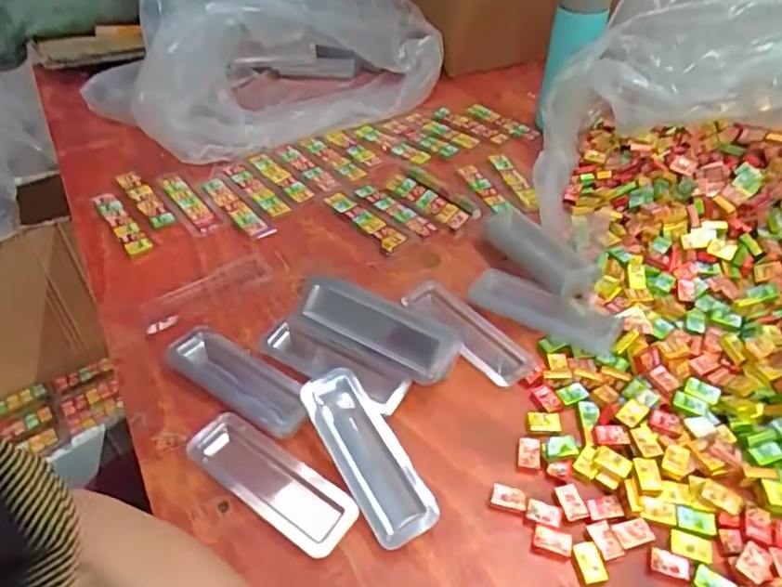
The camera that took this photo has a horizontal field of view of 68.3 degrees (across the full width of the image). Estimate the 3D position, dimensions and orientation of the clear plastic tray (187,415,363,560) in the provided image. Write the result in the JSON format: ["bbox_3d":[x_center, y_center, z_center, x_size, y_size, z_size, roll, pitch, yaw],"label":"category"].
[{"bbox_3d":[-0.090,0.140,0.428,0.140,0.019,0.048,28,53,24],"label":"clear plastic tray"}]

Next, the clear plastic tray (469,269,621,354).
[{"bbox_3d":[0.143,0.013,0.540,0.134,0.017,0.045,23,51,21],"label":"clear plastic tray"}]

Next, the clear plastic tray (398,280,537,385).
[{"bbox_3d":[0.070,0.035,0.535,0.047,0.012,0.137,-31,54,-26],"label":"clear plastic tray"}]

